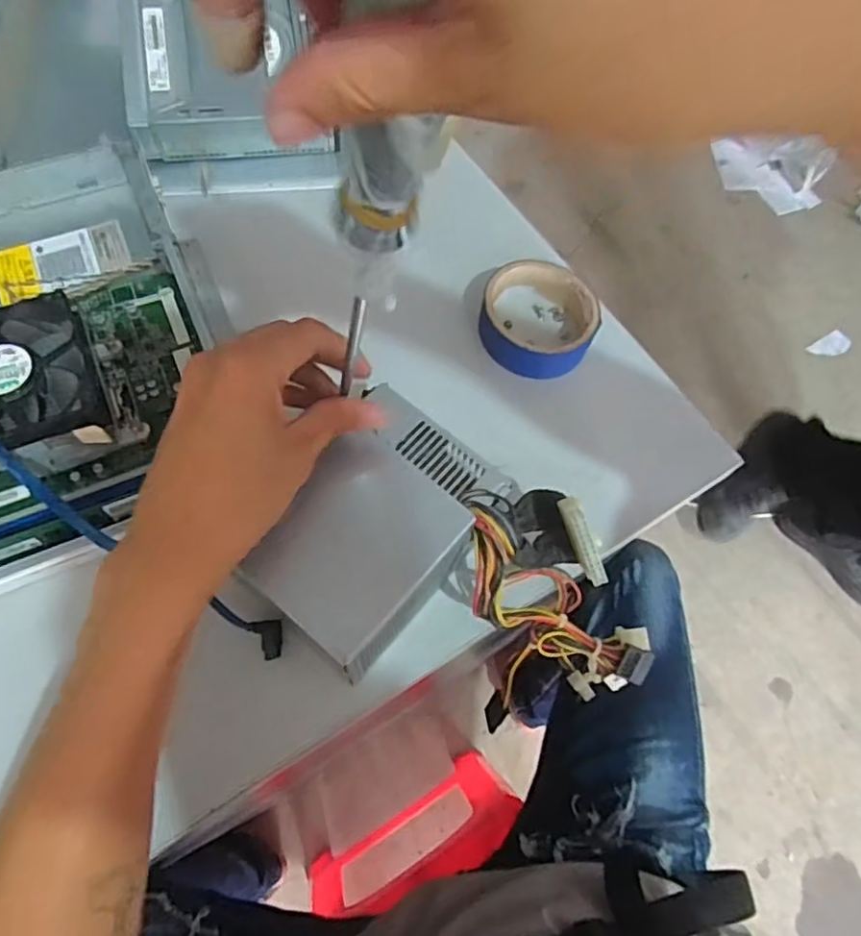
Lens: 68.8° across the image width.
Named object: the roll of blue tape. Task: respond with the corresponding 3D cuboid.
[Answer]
[{"bbox_3d":[0.082,-0.113,0.487,0.089,0.047,0.077,14,65,3],"label":"roll of blue tape"}]

